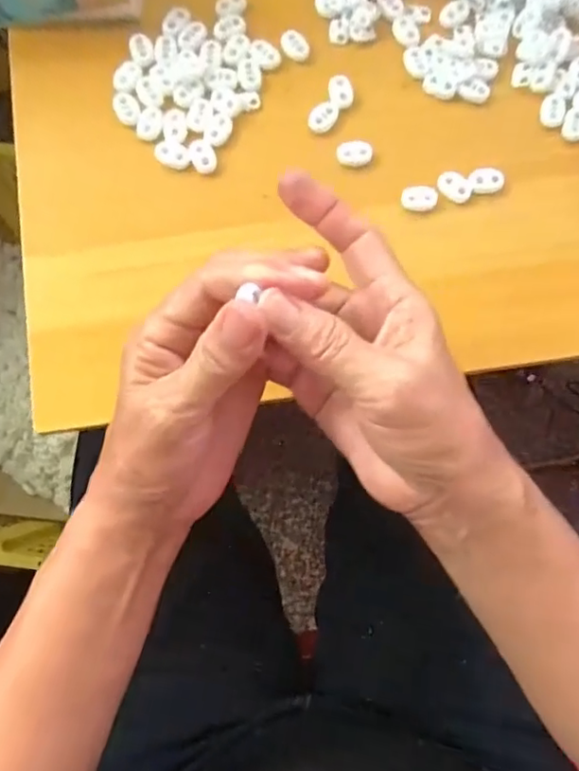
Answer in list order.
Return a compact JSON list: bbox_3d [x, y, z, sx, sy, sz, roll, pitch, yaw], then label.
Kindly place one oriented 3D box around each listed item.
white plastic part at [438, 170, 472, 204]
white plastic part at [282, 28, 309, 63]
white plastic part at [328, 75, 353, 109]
[{"bbox_3d":[0.107,-0.128,0.368,0.023,0.009,0.016,30,80,5],"label":"white plastic part"},{"bbox_3d":[0.004,-0.231,0.383,0.021,0.007,0.016,41,81,6],"label":"white plastic part"},{"bbox_3d":[0.034,-0.196,0.378,0.015,0.008,0.021,-8,79,-3],"label":"white plastic part"}]

